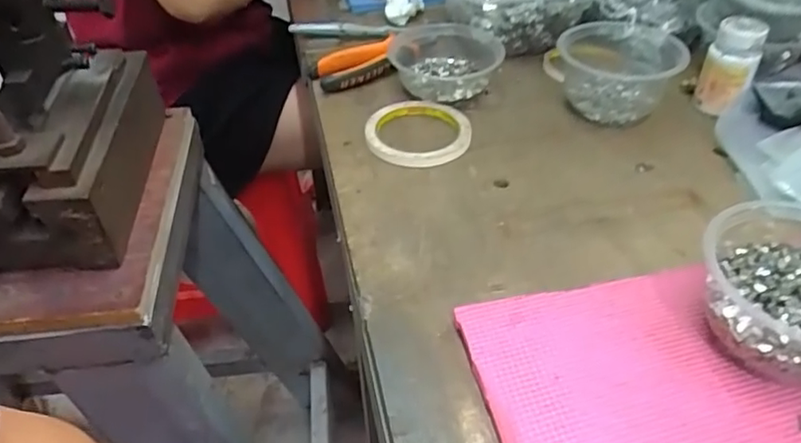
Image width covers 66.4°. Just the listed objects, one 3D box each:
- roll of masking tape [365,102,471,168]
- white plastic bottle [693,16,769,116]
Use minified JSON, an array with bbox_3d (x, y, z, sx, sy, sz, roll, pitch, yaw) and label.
[{"bbox_3d":[0.017,-0.085,0.575,0.094,0.015,0.094,-1,41,1],"label":"roll of masking tape"},{"bbox_3d":[0.308,-0.144,0.574,0.045,0.079,0.044,20,46,24],"label":"white plastic bottle"}]

